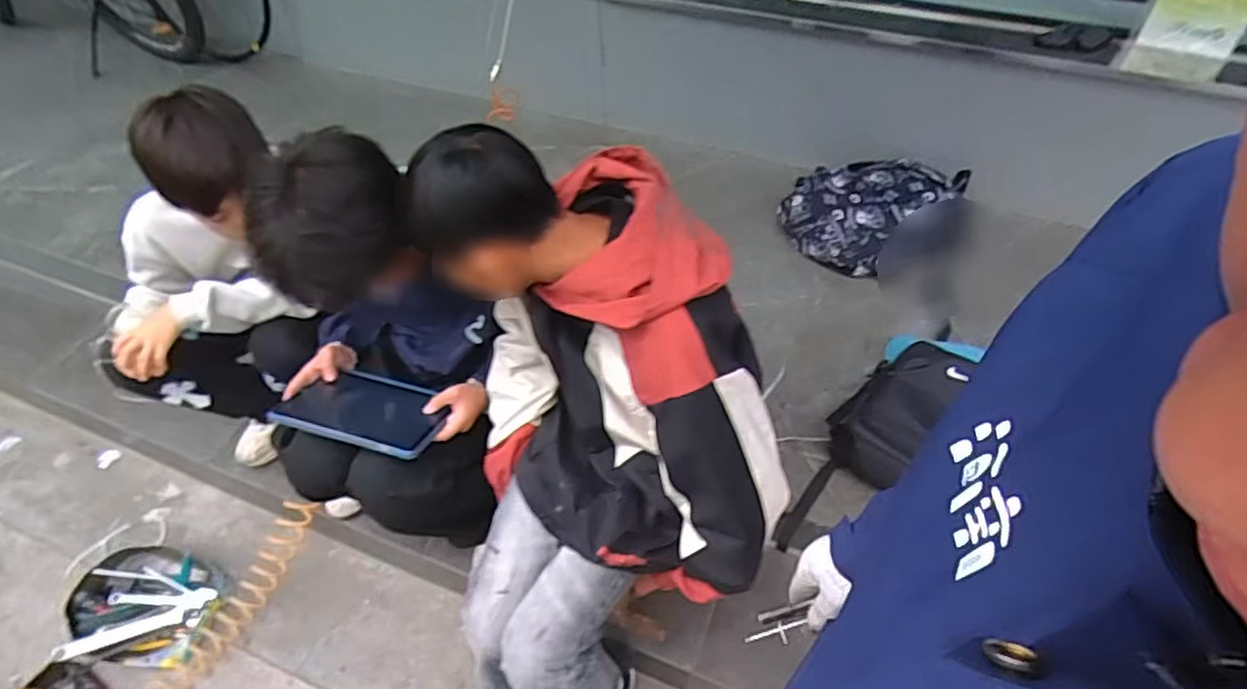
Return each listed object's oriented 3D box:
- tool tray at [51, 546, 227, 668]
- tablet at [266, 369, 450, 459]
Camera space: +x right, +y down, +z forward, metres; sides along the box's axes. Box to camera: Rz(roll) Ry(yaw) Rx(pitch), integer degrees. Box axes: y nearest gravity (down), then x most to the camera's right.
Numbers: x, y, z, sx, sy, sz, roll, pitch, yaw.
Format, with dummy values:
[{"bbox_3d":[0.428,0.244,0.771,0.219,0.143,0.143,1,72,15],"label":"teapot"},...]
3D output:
[{"bbox_3d":[-1.019,0.559,1.419,0.301,0.071,0.245,-1,48,3],"label":"tool tray"},{"bbox_3d":[-0.433,0.107,1.108,0.267,0.030,0.180,12,25,8],"label":"tablet"}]

